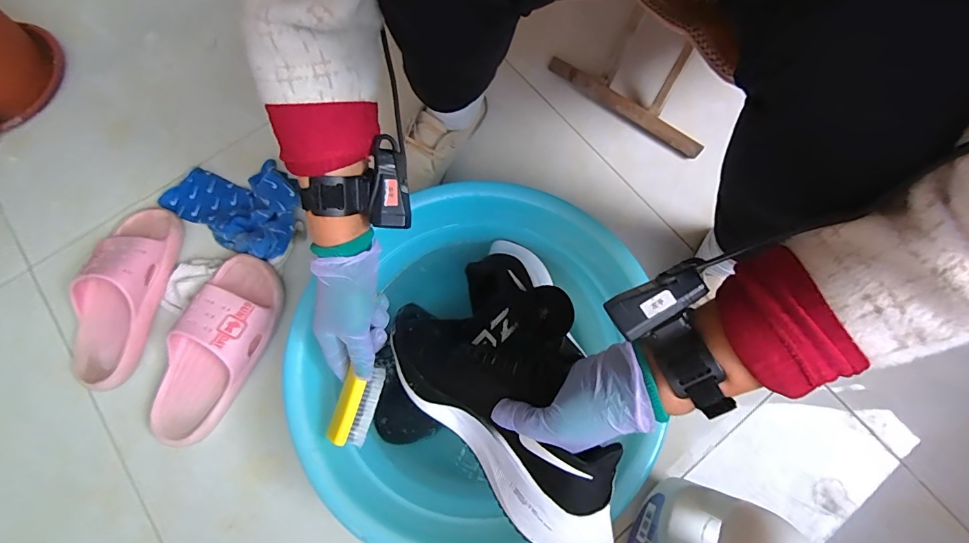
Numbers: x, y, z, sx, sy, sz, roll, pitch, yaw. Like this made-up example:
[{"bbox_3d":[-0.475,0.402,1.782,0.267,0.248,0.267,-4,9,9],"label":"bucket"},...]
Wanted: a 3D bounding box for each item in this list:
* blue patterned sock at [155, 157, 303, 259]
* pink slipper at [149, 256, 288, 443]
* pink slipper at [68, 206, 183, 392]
[{"bbox_3d":[-0.378,-0.112,0.649,0.230,0.041,0.141,20,74,9],"label":"blue patterned sock"},{"bbox_3d":[-0.360,0.098,0.573,0.105,0.064,0.253,20,74,10],"label":"pink slipper"},{"bbox_3d":[-0.516,0.026,0.607,0.107,0.061,0.261,6,73,5],"label":"pink slipper"}]

